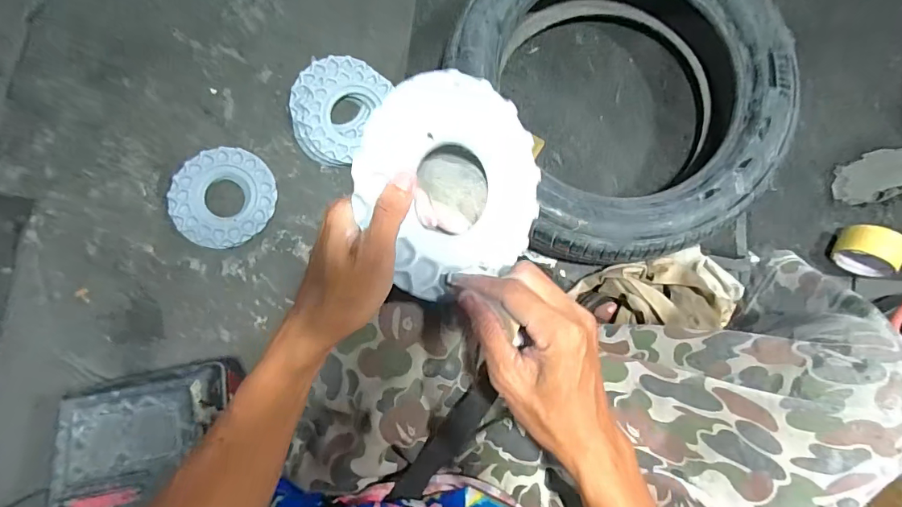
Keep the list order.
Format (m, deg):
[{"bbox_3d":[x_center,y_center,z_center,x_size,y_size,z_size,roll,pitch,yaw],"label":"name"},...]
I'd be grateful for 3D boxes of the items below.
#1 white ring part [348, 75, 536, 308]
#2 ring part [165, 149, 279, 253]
[{"bbox_3d":[-0.002,-0.054,0.352,0.162,0.029,0.154,-4,97,-36],"label":"white ring part"},{"bbox_3d":[-0.387,-0.096,0.775,0.172,0.037,0.167,0,83,1],"label":"ring part"}]

